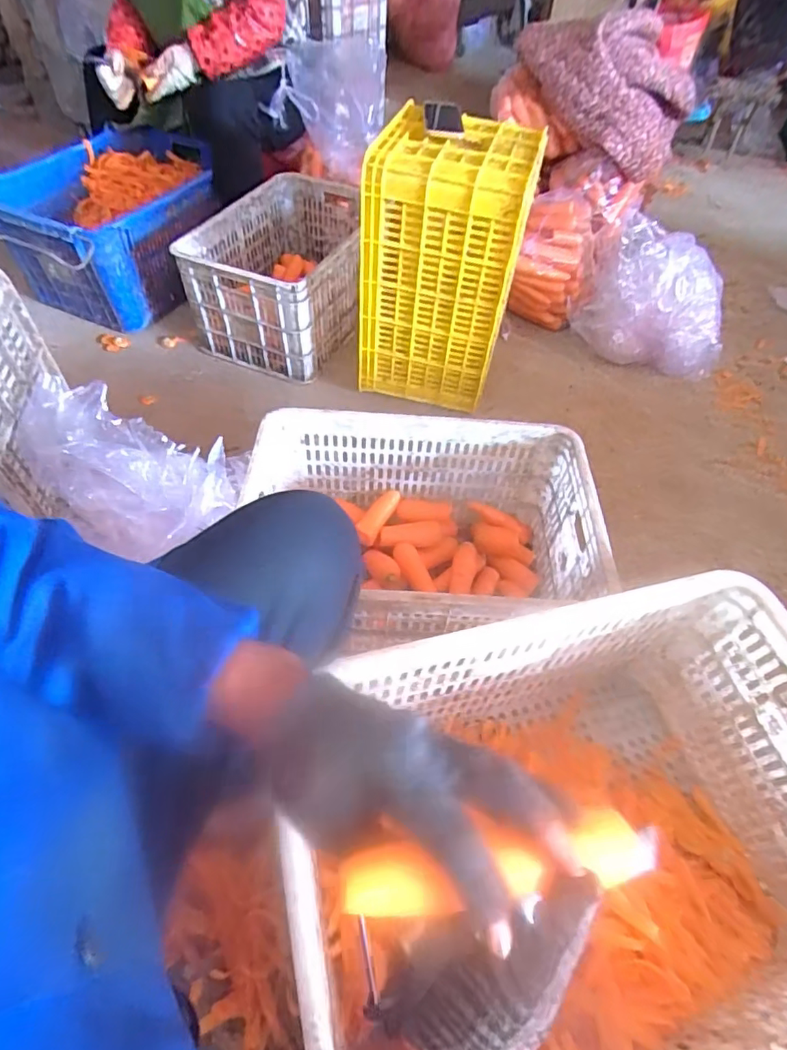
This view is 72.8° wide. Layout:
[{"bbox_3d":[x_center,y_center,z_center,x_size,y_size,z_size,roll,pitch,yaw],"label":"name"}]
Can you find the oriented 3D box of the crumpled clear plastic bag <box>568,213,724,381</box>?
[{"bbox_3d":[0.644,-0.543,1.334,0.375,0.303,0.153,32,58,20],"label":"crumpled clear plastic bag"}]

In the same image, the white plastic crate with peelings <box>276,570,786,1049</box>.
[{"bbox_3d":[0.242,0.356,0.631,0.533,0.323,0.419,-12,55,-11],"label":"white plastic crate with peelings"}]

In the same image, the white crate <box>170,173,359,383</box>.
[{"bbox_3d":[-0.258,-0.658,1.394,0.364,0.251,0.499,24,56,15],"label":"white crate"}]

